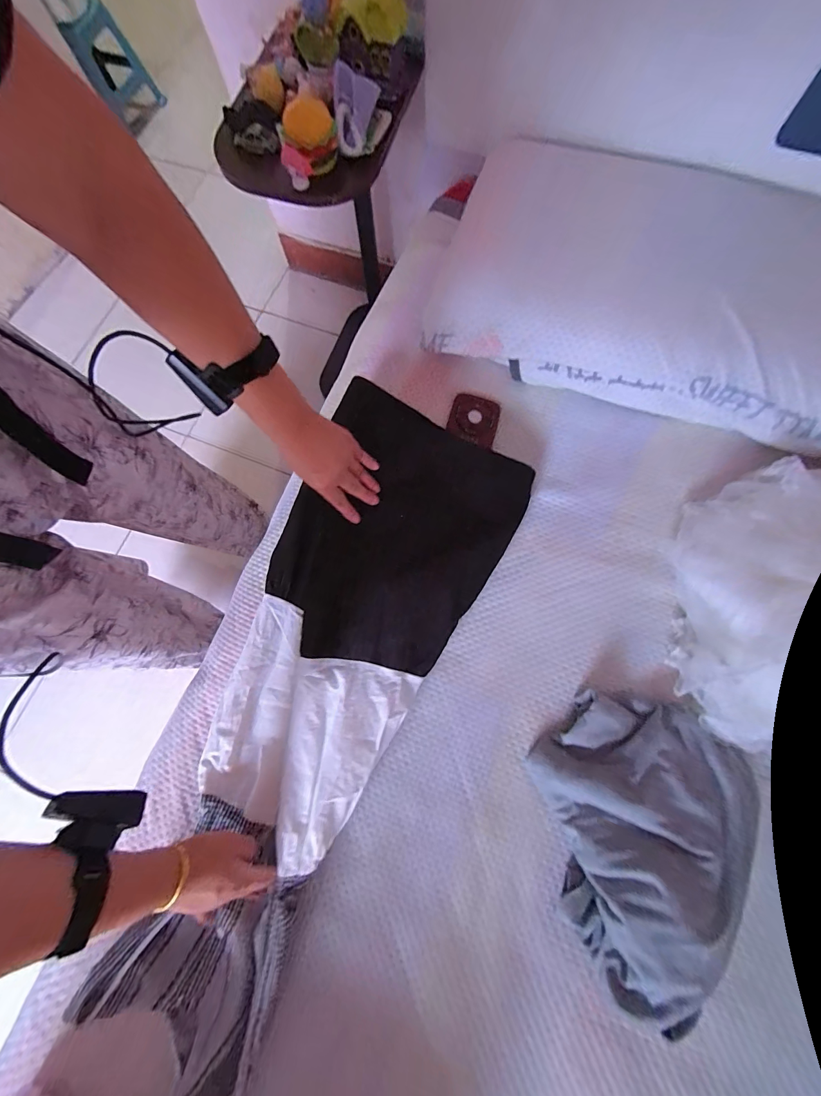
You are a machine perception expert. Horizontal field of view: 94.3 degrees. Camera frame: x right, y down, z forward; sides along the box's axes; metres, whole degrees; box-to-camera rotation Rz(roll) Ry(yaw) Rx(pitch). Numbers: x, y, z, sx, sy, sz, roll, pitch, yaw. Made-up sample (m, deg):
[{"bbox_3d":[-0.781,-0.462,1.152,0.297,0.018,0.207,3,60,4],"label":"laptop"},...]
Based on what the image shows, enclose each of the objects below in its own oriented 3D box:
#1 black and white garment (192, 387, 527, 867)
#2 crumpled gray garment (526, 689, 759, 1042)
[{"bbox_3d":[-0.065,0.071,0.542,0.298,0.068,0.623,25,78,7],"label":"black and white garment"},{"bbox_3d":[0.264,0.333,0.464,0.232,0.091,0.308,34,81,10],"label":"crumpled gray garment"}]

